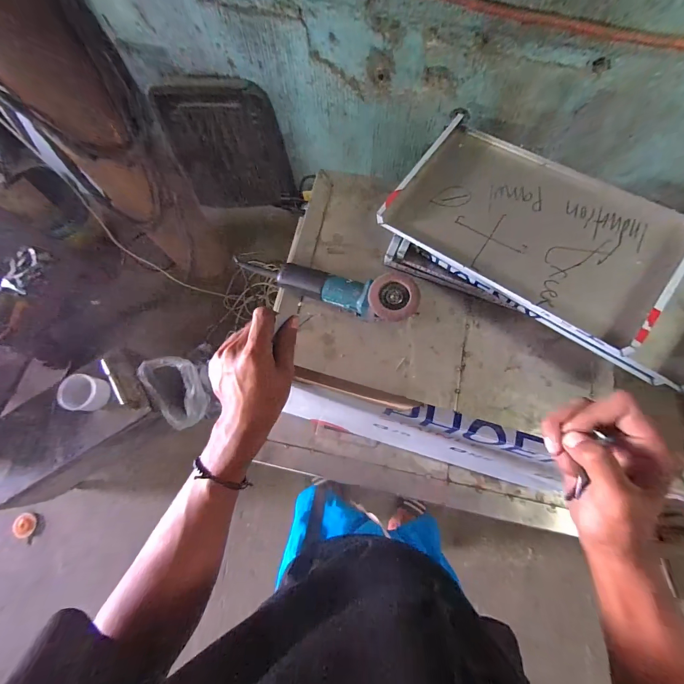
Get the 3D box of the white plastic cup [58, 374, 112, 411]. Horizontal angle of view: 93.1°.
[{"bbox_3d":[-0.848,0.169,1.067,0.106,0.084,0.111,-1,74,2],"label":"white plastic cup"}]

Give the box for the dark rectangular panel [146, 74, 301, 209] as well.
[{"bbox_3d":[-0.492,-0.842,1.436,0.494,0.538,0.051,2,60,10],"label":"dark rectangular panel"}]

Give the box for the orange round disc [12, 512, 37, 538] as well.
[{"bbox_3d":[-1.289,0.743,1.318,0.020,0.069,0.104,3,84,46],"label":"orange round disc"}]

